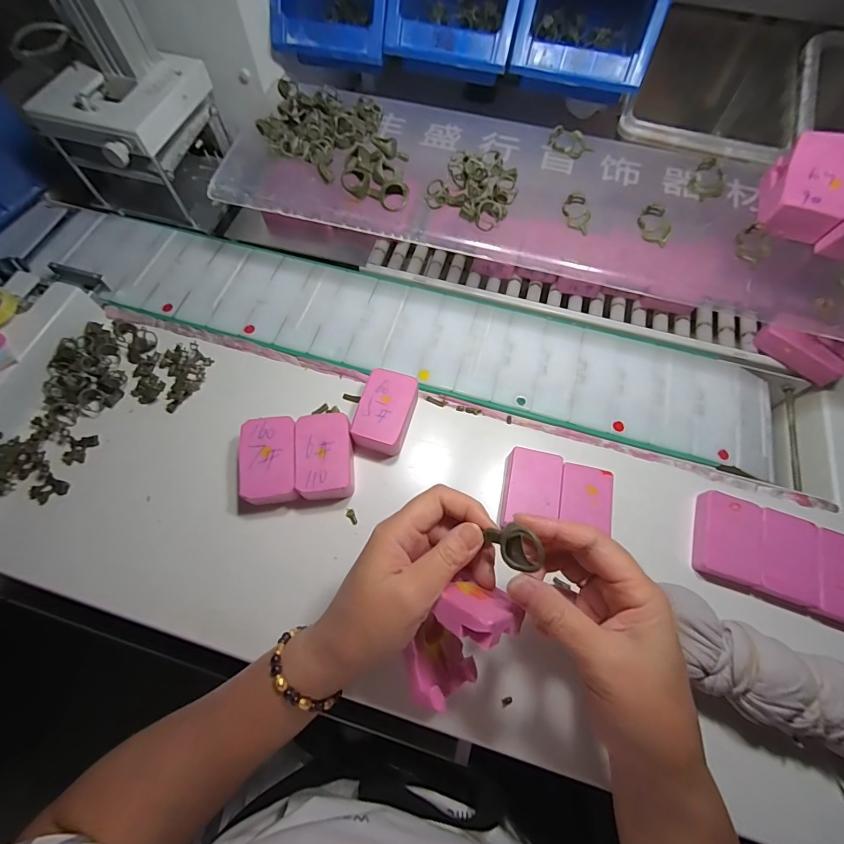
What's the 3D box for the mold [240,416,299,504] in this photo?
[{"bbox_3d":[-0.132,0.035,0.356,0.046,0.031,0.074,-7,69,-4],"label":"mold"}]

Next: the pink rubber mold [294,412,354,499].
[{"bbox_3d":[-0.085,0.032,0.356,0.046,0.027,0.076,-5,69,-3],"label":"pink rubber mold"}]

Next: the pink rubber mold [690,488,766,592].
[{"bbox_3d":[0.257,0.099,0.339,0.048,0.023,0.071,18,69,6],"label":"pink rubber mold"}]

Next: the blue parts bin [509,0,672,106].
[{"bbox_3d":[0.163,-0.394,0.397,0.124,0.081,0.157,15,69,4],"label":"blue parts bin"}]

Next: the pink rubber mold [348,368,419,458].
[{"bbox_3d":[-0.032,-0.009,0.374,0.048,0.025,0.071,15,69,4],"label":"pink rubber mold"}]

